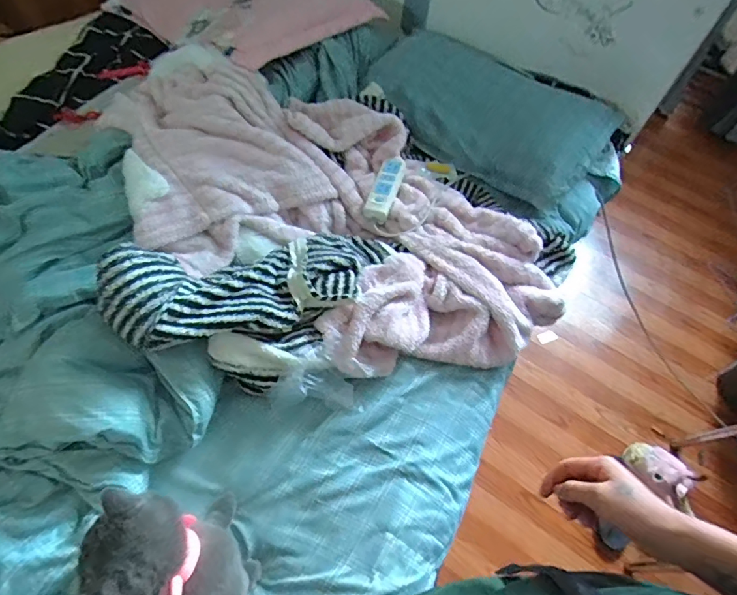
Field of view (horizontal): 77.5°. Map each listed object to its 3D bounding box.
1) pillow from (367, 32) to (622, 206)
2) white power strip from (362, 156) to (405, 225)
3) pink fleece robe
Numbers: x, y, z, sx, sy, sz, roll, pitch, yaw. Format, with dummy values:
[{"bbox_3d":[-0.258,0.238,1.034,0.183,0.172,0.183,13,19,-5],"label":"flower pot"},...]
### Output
[{"bbox_3d":[0.284,-0.478,1.137,0.590,0.157,0.316,33,63,15],"label":"pillow"},{"bbox_3d":[0.038,-0.243,1.020,0.055,0.042,0.160,18,60,7],"label":"white power strip"},{"bbox_3d":[-0.100,-0.192,0.940,1.007,0.165,0.541,26,61,11],"label":"pink fleece robe"}]

